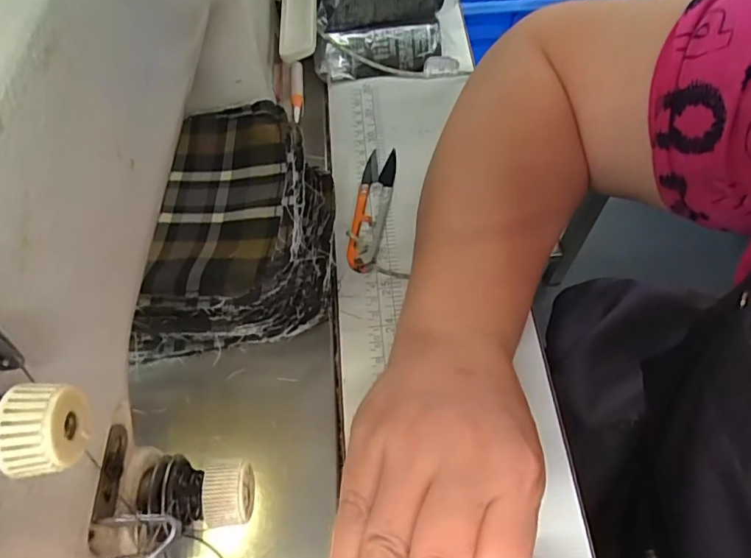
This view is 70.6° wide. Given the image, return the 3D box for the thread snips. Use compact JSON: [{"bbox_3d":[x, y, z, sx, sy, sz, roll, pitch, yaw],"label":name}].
[{"bbox_3d":[-0.002,-0.050,0.357,0.022,0.009,0.099,6,60,5],"label":"thread snips"}]

